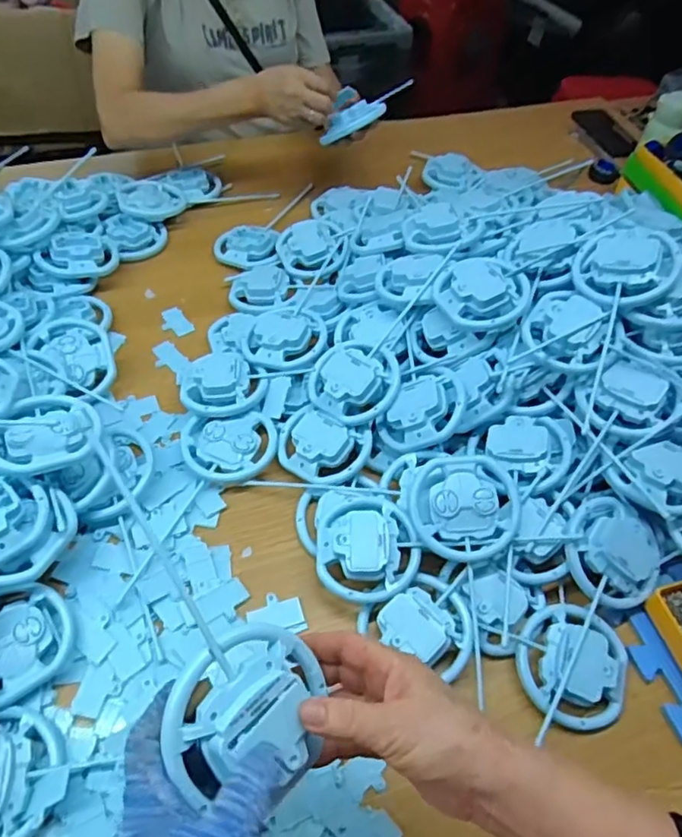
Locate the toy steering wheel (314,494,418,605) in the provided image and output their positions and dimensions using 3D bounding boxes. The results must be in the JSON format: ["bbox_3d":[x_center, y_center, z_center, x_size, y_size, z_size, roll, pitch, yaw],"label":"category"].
[{"bbox_3d":[0.024,0.123,0.567,0.095,0.033,0.100,2,54,-3],"label":"toy steering wheel"}]

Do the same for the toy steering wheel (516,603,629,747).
[{"bbox_3d":[0.208,0.222,0.534,0.101,0.034,0.103,2,54,-3],"label":"toy steering wheel"}]

